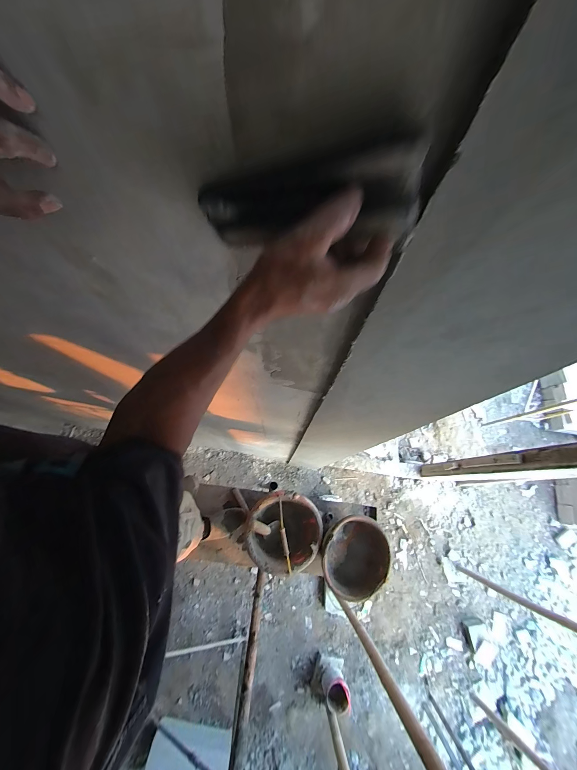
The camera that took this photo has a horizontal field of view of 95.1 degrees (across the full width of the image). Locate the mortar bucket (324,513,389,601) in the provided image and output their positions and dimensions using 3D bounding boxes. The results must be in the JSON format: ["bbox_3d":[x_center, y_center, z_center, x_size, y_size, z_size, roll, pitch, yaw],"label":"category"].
[{"bbox_3d":[0.262,0.694,1.094,0.267,0.150,0.276,-9,70,-6],"label":"mortar bucket"}]

